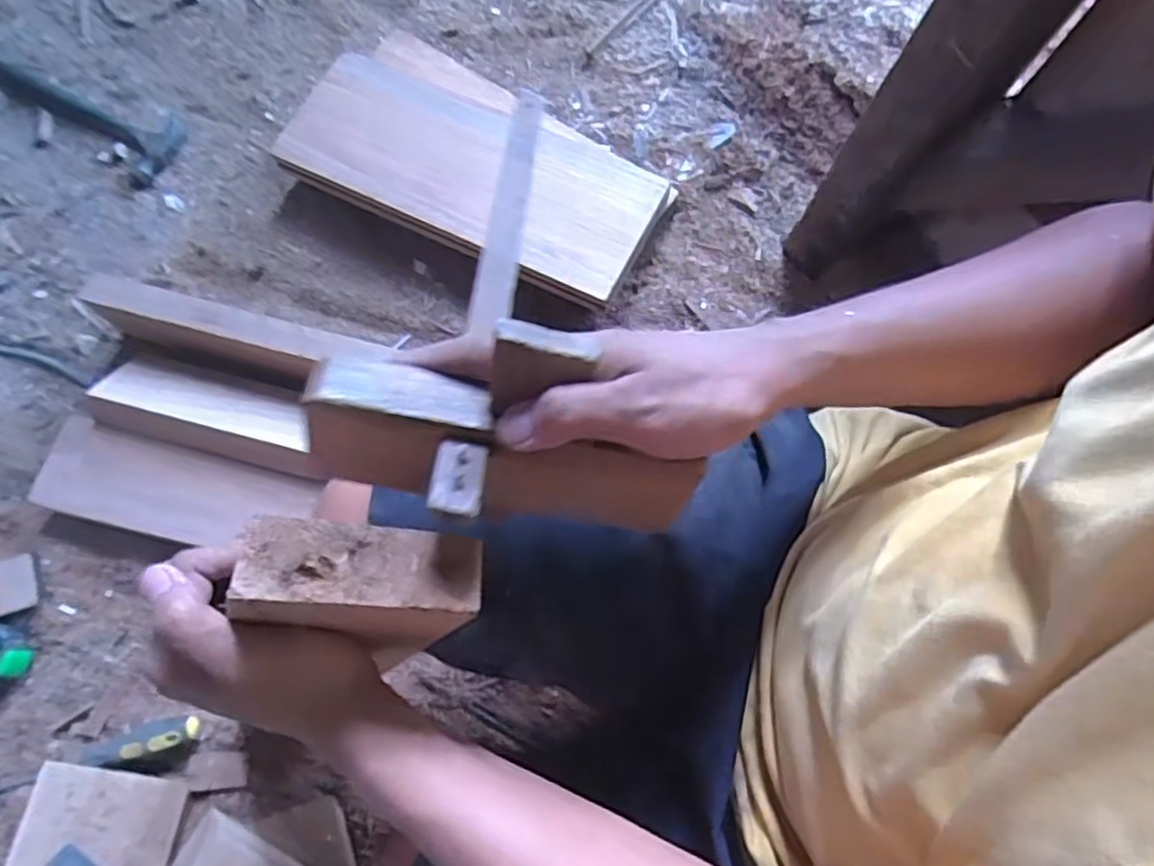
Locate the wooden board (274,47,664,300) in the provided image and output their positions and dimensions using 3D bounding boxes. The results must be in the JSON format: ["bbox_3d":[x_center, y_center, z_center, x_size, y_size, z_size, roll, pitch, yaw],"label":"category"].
[{"bbox_3d":[-0.127,-0.324,0.822,0.448,0.024,0.184,26,72,8],"label":"wooden board"}]

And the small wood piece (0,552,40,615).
[{"bbox_3d":[-0.575,0.154,0.691,0.054,0.007,0.060,-18,70,-12],"label":"small wood piece"}]

